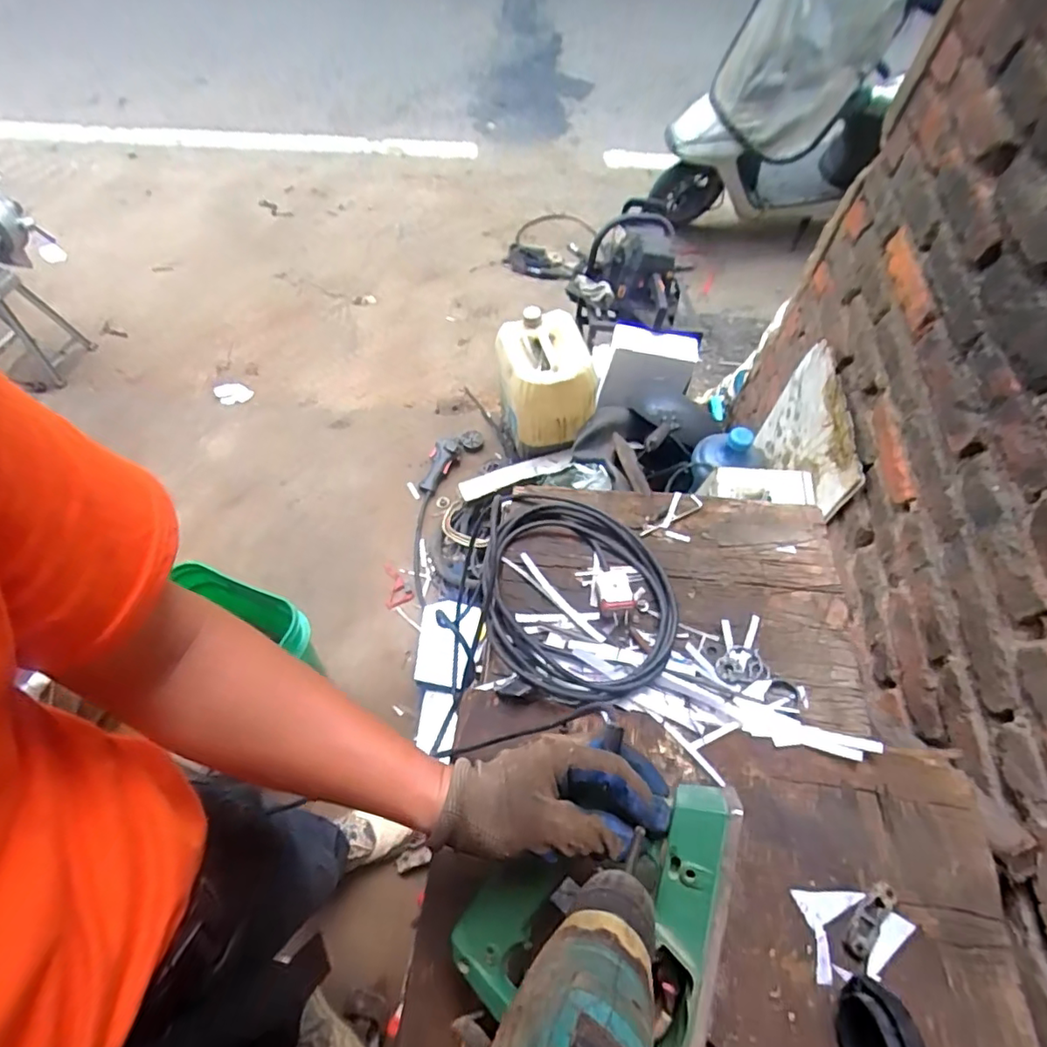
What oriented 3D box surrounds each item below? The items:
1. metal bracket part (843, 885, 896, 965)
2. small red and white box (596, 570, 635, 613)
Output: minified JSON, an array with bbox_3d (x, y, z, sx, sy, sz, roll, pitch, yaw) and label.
[{"bbox_3d":[0.280,0.322,0.461,0.018,0.009,0.062,39,65,18],"label":"metal bracket part"},{"bbox_3d":[0.094,0.069,0.594,0.035,0.020,0.049,-3,60,-5],"label":"small red and white box"}]

